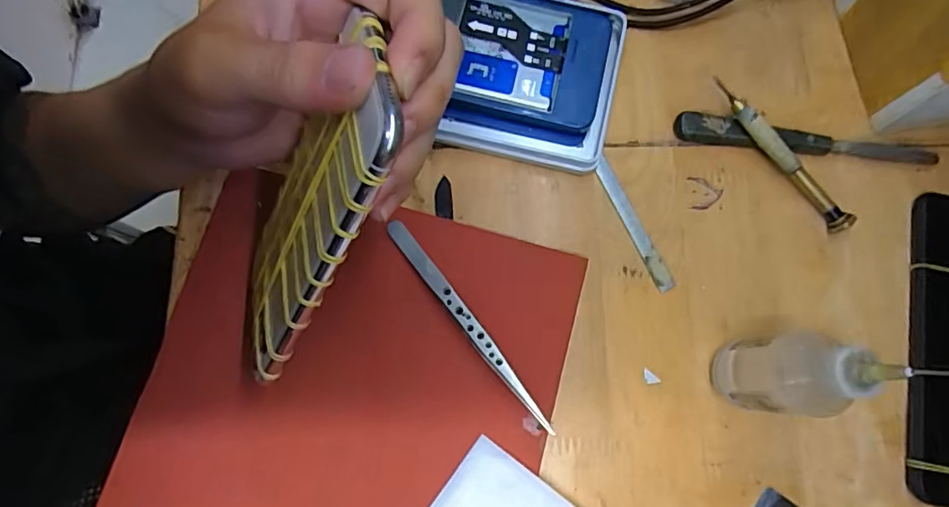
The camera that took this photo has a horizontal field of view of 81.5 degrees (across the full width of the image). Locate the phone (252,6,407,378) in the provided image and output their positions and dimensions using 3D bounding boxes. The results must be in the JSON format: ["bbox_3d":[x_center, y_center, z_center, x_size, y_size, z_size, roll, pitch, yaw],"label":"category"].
[{"bbox_3d":[-0.067,-0.017,0.213,0.007,0.143,0.067,7,54,-36],"label":"phone"}]

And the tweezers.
[{"bbox_3d":[-0.003,0.035,0.278,0.011,0.016,0.130,-36,81,-8],"label":"tweezers"}]

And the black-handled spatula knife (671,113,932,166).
[{"bbox_3d":[0.187,-0.062,0.310,0.145,0.009,0.017,10,78,1],"label":"black-handled spatula knife"}]

